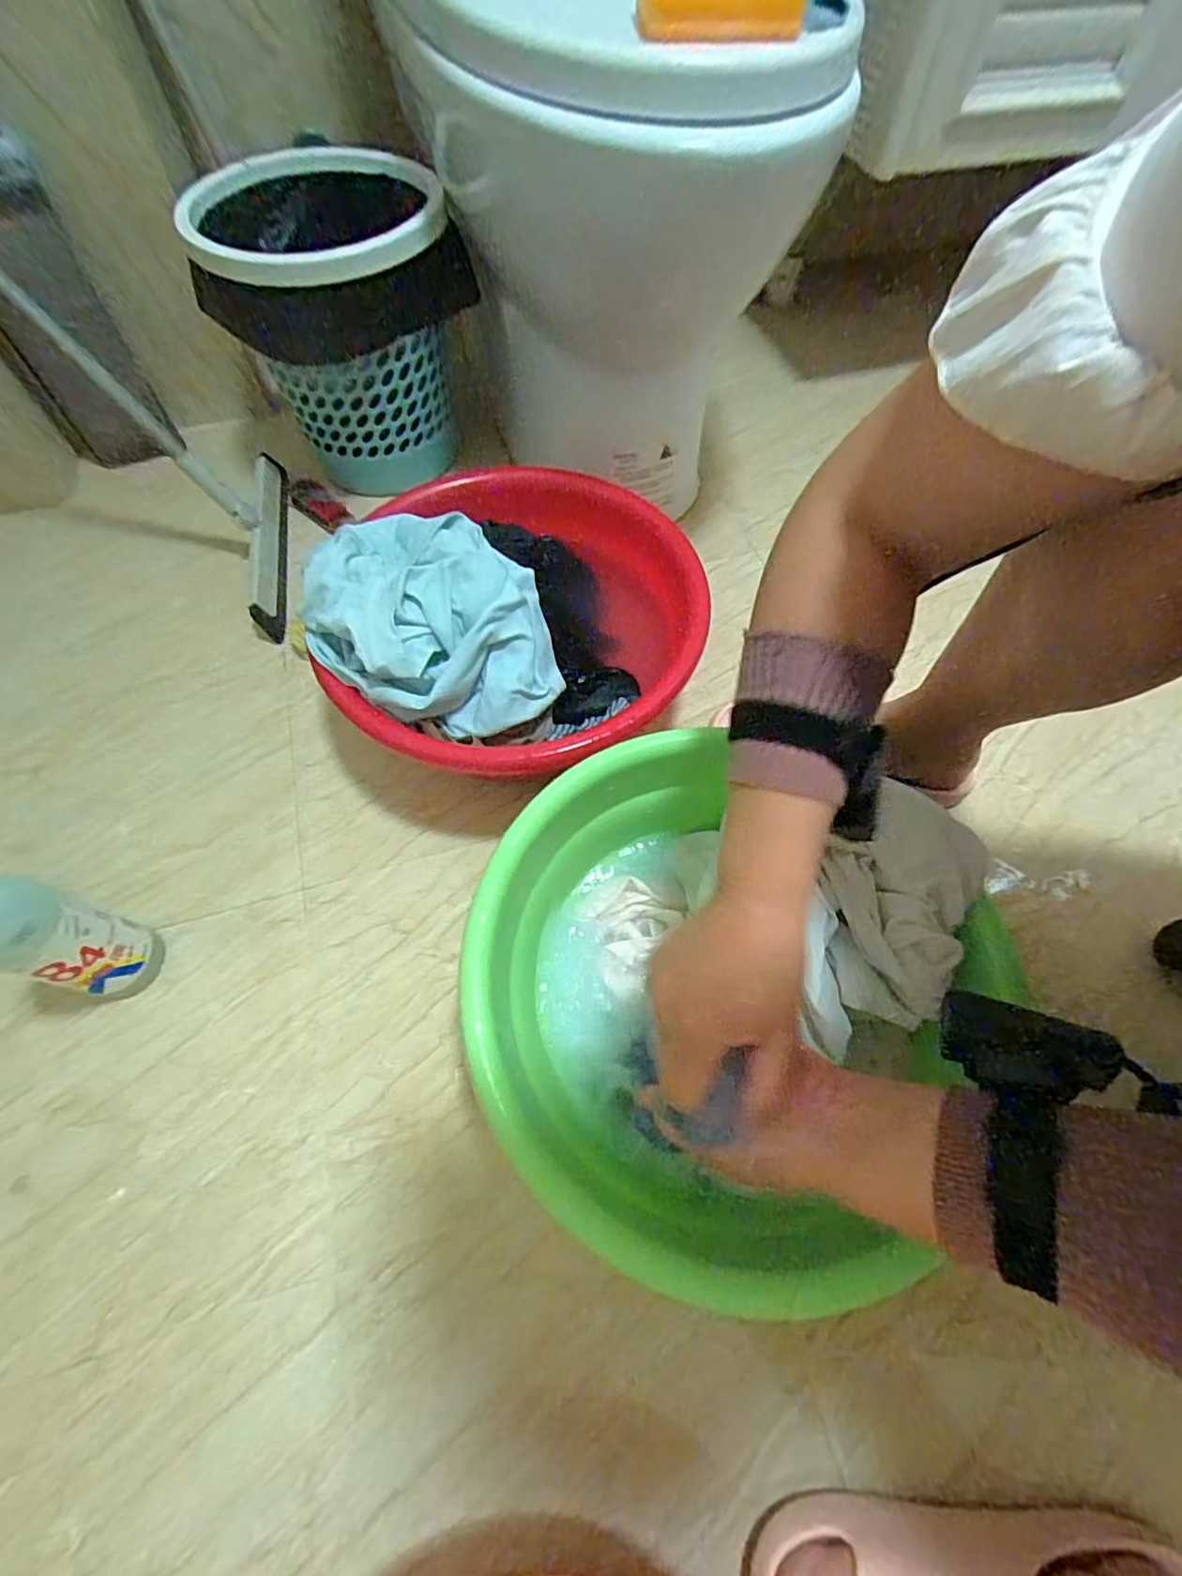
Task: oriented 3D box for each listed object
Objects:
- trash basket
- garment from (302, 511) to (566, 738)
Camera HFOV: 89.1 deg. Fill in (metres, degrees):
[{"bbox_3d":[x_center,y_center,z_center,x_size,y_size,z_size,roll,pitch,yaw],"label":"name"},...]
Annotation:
[{"bbox_3d":[-0.293,-0.537,0.731,0.238,0.274,0.227,-20,65,-12],"label":"trash basket"},{"bbox_3d":[-0.133,-0.152,0.524,0.235,0.078,0.182,28,64,14],"label":"garment"}]

